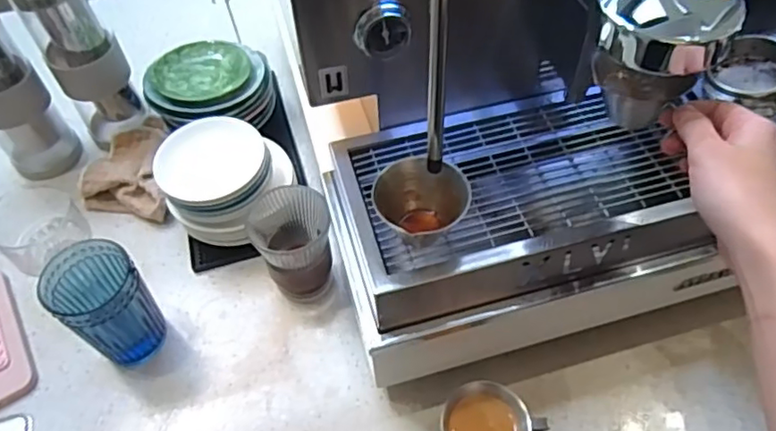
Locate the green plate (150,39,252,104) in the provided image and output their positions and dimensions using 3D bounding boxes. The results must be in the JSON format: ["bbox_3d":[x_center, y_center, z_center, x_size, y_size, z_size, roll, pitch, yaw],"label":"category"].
[{"bbox_3d":[-0.233,-0.185,0.749,0.114,0.020,0.100,5,54,6],"label":"green plate"}]

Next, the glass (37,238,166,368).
[{"bbox_3d":[-0.271,0.088,0.588,0.078,0.127,0.076,36,63,25],"label":"glass"}]

